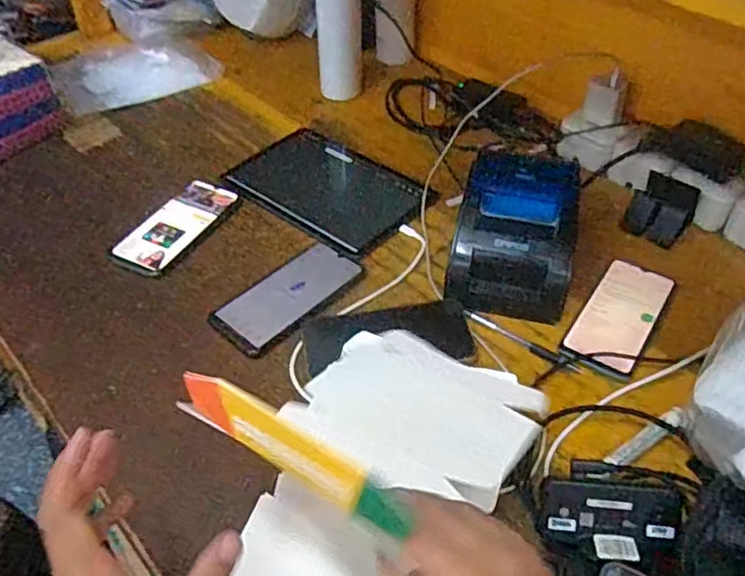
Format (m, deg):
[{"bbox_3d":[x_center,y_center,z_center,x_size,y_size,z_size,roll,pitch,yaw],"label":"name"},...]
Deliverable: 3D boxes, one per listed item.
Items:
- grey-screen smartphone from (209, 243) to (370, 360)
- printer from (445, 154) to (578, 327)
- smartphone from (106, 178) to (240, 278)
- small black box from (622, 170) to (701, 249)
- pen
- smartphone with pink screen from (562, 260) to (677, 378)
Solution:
[{"bbox_3d":[-0.093,0.008,0.710,0.077,0.009,0.168,32,53,28],"label":"grey-screen smartphone"},{"bbox_3d":[0.152,-0.057,0.697,0.126,0.108,0.139,9,46,8],"label":"printer"},{"bbox_3d":[-0.237,-0.076,0.793,0.077,0.012,0.172,19,48,18],"label":"smartphone"},{"bbox_3d":[0.350,-0.099,0.780,0.071,0.057,0.068,25,50,23],"label":"small black box"},{"bbox_3d":[0.153,0.054,0.663,0.127,0.009,0.012,26,50,23],"label":"pen"},{"bbox_3d":[0.265,0.029,0.689,0.075,0.009,0.163,25,50,23],"label":"smartphone with pink screen"}]

